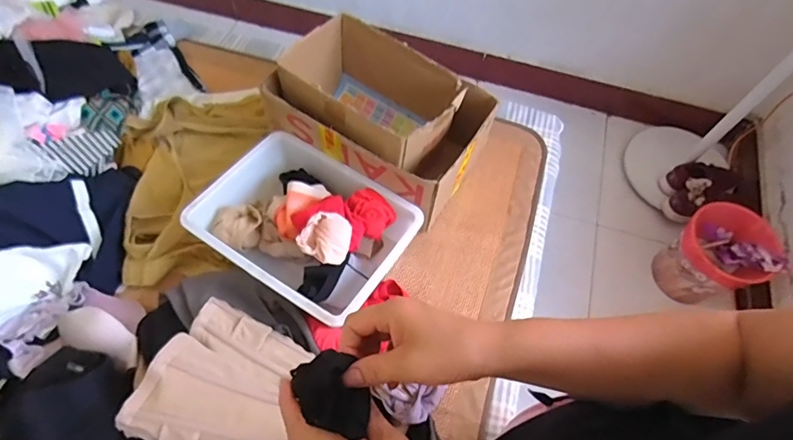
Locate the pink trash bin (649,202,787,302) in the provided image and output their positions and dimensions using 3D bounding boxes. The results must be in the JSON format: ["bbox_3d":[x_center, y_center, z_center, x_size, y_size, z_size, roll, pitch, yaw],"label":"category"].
[{"bbox_3d":[0.903,0.104,1.341,0.245,0.224,0.224,1,62,-3],"label":"pink trash bin"}]

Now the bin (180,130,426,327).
[{"bbox_3d":[-0.171,0.008,0.882,0.342,0.144,0.276,32,65,13],"label":"bin"}]

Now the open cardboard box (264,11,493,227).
[{"bbox_3d":[-0.041,-0.211,0.963,0.416,0.202,0.255,31,65,13],"label":"open cardboard box"}]

